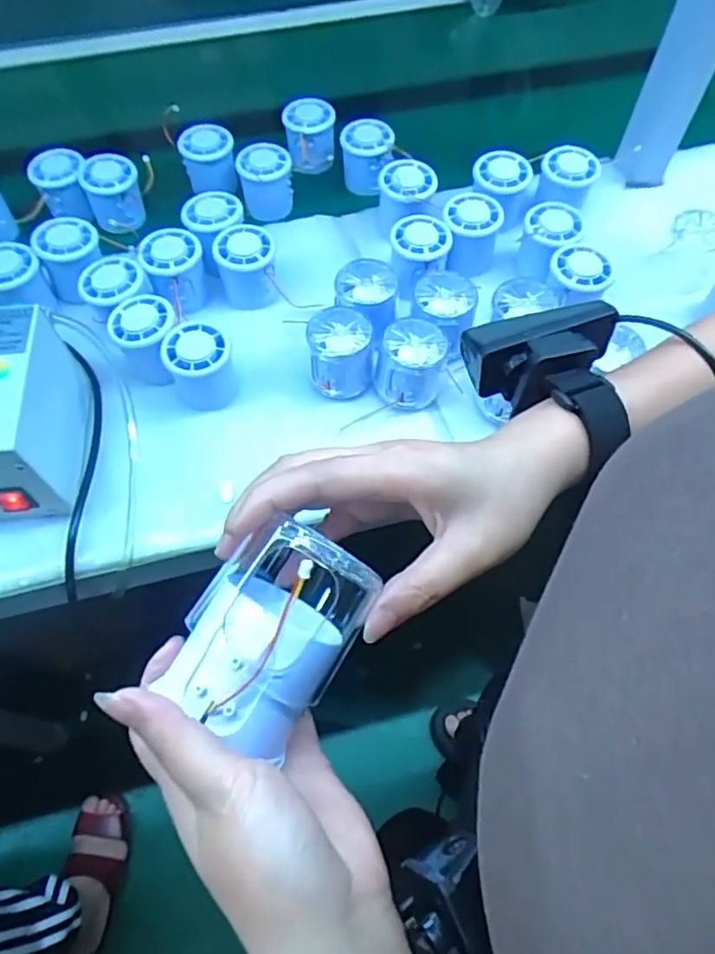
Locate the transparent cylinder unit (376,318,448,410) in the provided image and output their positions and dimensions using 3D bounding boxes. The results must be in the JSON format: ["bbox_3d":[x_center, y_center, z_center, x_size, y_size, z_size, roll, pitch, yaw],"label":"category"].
[{"bbox_3d":[0.045,-0.092,0.518,0.053,0.067,0.055,0,62,0],"label":"transparent cylinder unit"}]

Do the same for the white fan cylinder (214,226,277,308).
[{"bbox_3d":[-0.103,-0.197,0.568,0.051,0.052,0.050,-6,62,-3],"label":"white fan cylinder"}]

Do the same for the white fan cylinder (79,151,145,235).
[{"bbox_3d":[-0.249,-0.290,0.627,0.054,0.058,0.053,-26,65,-13],"label":"white fan cylinder"}]

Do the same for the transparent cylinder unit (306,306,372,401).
[{"bbox_3d":[-0.014,-0.104,0.517,0.054,0.055,0.058,-2,62,-1],"label":"transparent cylinder unit"}]

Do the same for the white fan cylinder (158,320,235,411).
[{"bbox_3d":[-0.131,-0.094,0.513,0.052,0.059,0.051,0,62,0],"label":"white fan cylinder"}]

